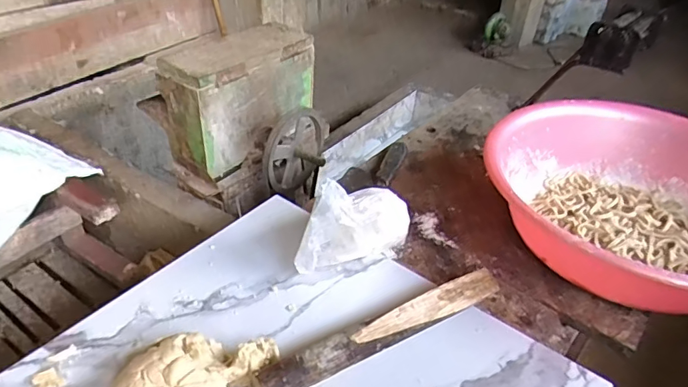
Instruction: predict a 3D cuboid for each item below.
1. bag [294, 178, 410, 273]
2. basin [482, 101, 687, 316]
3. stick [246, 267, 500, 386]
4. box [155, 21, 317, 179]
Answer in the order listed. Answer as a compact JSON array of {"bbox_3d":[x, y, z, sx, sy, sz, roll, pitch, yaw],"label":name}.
[{"bbox_3d":[0.017,0.036,0.620,0.063,0.120,0.167,33,47,33],"label":"bag"},{"bbox_3d":[0.398,0.020,0.681,0.388,0.130,0.402,3,36,-2],"label":"basin"},{"bbox_3d":[0.049,0.150,0.540,0.308,0.039,0.038,-18,42,-24],"label":"stick"},{"bbox_3d":[-0.226,-0.235,1.112,0.133,0.194,0.341,27,41,27],"label":"box"}]

